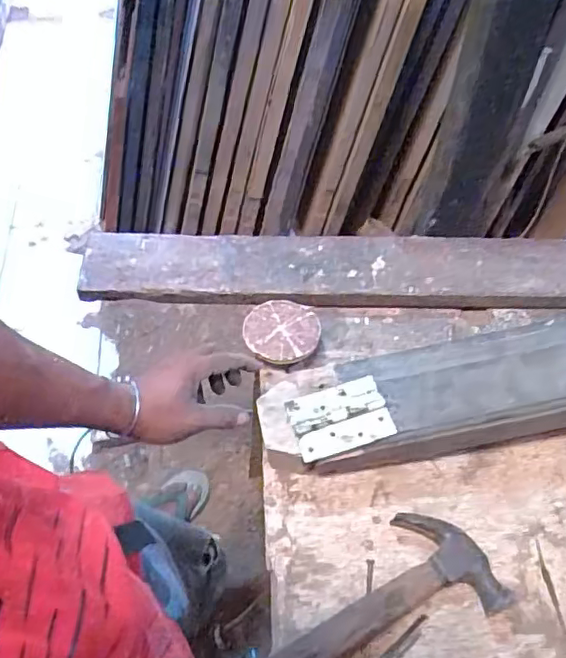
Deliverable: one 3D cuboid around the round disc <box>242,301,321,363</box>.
[{"bbox_3d":[-0.002,0.002,0.711,0.089,0.014,0.085,1,53,-2],"label":"round disc"}]

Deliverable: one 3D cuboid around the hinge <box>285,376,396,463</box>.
[{"bbox_3d":[0.058,0.091,0.603,0.096,0.008,0.069,-16,58,-6],"label":"hinge"}]

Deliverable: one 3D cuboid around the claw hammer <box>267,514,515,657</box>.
[{"bbox_3d":[0.082,0.254,0.542,0.241,0.034,0.113,-20,57,-17],"label":"claw hammer"}]

